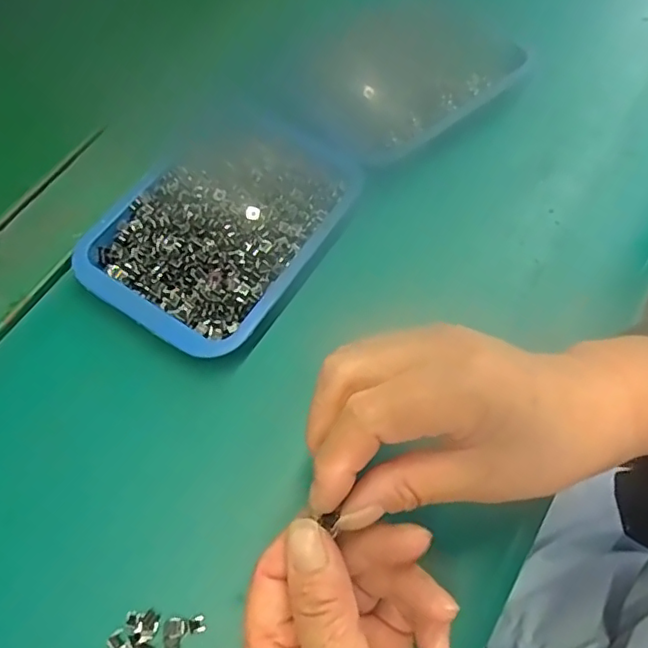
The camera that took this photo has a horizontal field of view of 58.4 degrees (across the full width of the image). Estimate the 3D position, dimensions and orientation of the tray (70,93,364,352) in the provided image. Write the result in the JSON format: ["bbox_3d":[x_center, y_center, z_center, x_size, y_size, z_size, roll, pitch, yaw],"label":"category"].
[{"bbox_3d":[-0.062,-0.063,0.342,0.117,0.034,0.152,30,69,13],"label":"tray"}]

